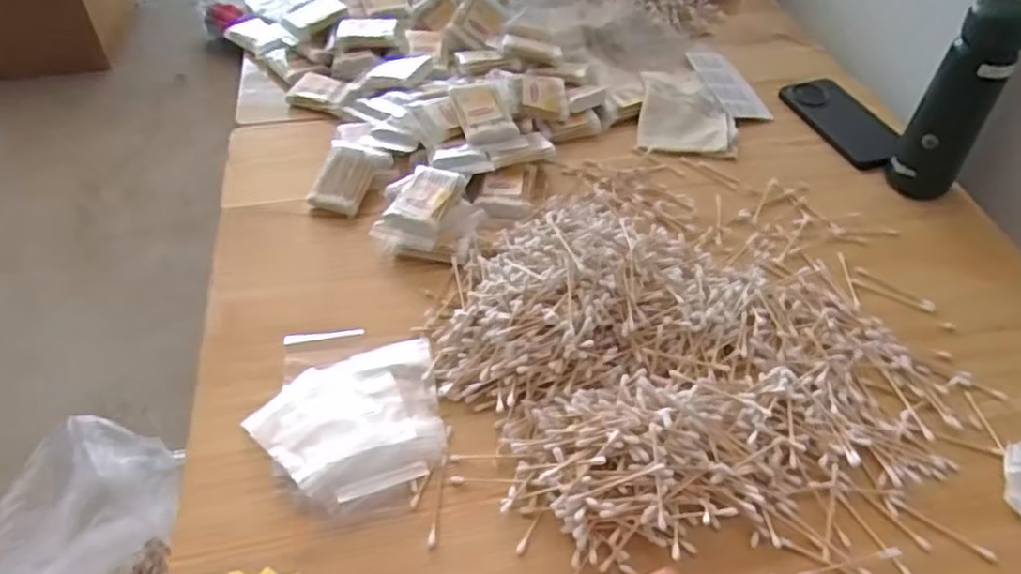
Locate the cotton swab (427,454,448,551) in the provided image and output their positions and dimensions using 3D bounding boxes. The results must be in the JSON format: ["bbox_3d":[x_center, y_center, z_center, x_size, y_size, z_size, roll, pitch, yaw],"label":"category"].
[{"bbox_3d":[-0.052,0.150,0.501,0.006,0.005,0.065,3,49,5],"label":"cotton swab"}]

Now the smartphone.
[{"bbox_3d":[0.372,-0.187,0.785,0.071,0.017,0.157,-20,49,-8],"label":"smartphone"}]

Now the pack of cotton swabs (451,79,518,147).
[{"bbox_3d":[-0.027,-0.183,0.738,0.057,0.022,0.082,-15,50,-11],"label":"pack of cotton swabs"}]

